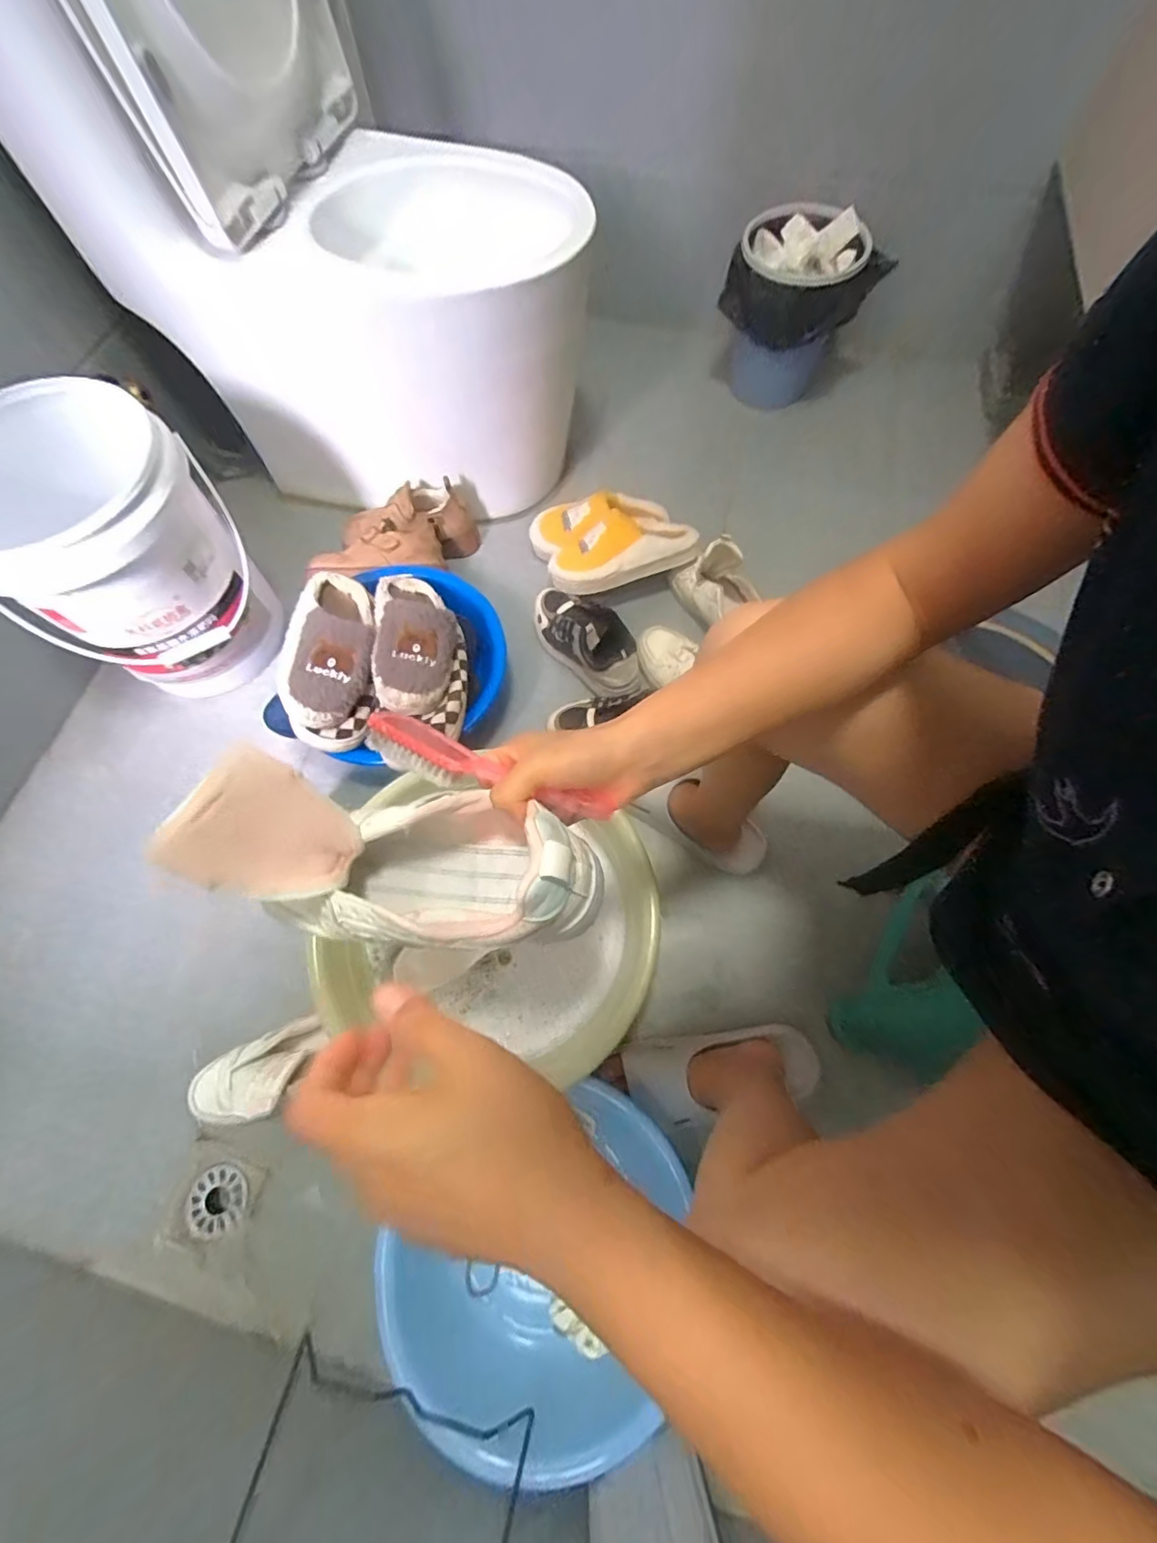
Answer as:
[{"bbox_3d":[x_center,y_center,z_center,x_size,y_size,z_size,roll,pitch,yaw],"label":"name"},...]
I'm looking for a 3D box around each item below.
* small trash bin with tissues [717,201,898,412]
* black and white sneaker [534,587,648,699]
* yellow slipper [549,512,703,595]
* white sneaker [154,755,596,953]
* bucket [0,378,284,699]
[{"bbox_3d":[0.395,-0.836,1.038,0.268,0.273,0.198,2,68,2],"label":"small trash bin with tissues"},{"bbox_3d":[0.014,-0.216,0.901,0.092,0.088,0.241,-42,73,-14],"label":"black and white sneaker"},{"bbox_3d":[0.071,-0.371,0.911,0.243,0.061,0.108,-17,69,-5],"label":"yellow slipper"},{"bbox_3d":[-0.106,0.056,0.348,0.226,0.130,0.086,5,68,4],"label":"white sneaker"},{"bbox_3d":[-0.645,-0.307,0.813,0.287,0.350,0.265,-1,68,2],"label":"bucket"}]

